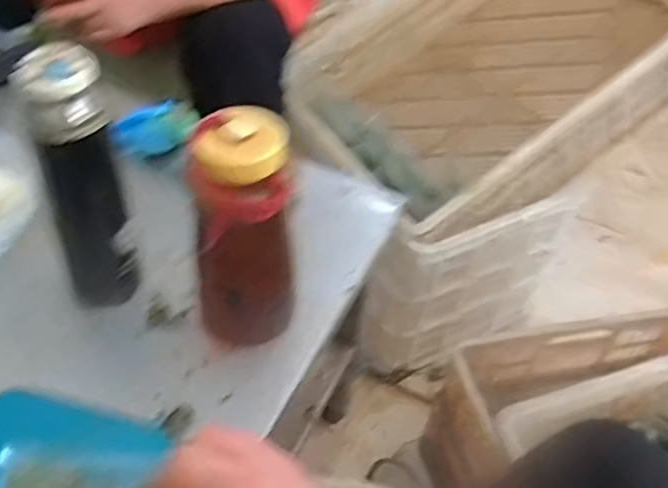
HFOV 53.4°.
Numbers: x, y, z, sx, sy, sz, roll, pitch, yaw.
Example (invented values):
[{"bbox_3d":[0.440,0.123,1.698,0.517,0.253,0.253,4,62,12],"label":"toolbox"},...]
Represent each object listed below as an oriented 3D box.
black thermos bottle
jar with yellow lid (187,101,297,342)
[{"bbox_3d":[-0.197,-0.044,0.528,0.056,0.216,0.056,-19,51,-24],"label":"black thermos bottle"},{"bbox_3d":[-0.072,-0.009,0.532,0.076,0.183,0.079,4,45,-4],"label":"jar with yellow lid"}]

